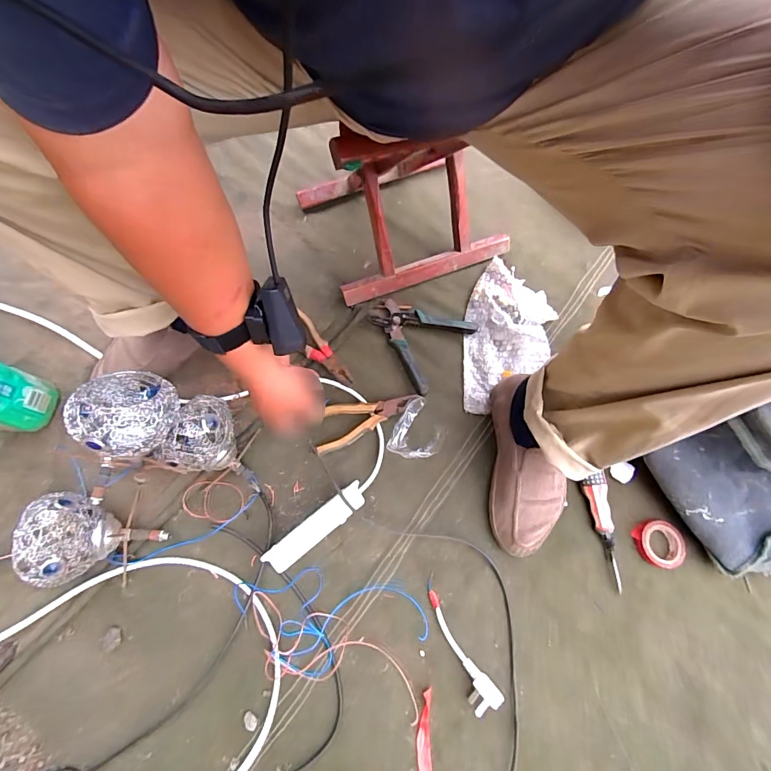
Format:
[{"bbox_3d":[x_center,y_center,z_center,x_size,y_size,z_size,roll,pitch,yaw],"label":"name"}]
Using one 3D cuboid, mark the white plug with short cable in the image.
[{"bbox_3d":[0.089,0.326,0.507,0.036,0.030,0.155,-27,74,-12],"label":"white plug with short cable"}]

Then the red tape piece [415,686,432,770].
[{"bbox_3d":[0.046,0.424,0.479,0.019,0.006,0.100,2,70,-2],"label":"red tape piece"}]

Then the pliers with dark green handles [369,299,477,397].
[{"bbox_3d":[0.048,-0.085,0.653,0.147,0.014,0.150,38,73,10],"label":"pliers with dark green handles"}]

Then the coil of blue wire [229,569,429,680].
[{"bbox_3d":[-0.070,0.289,0.497,0.231,0.029,0.117,-9,71,-6],"label":"coil of blue wire"}]

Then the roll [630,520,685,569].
[{"bbox_3d":[0.385,0.223,0.560,0.056,0.018,0.061,1,70,-2],"label":"roll"}]

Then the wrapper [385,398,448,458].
[{"bbox_3d":[0.052,0.068,0.598,0.074,0.024,0.087,23,71,5],"label":"wrapper"}]

